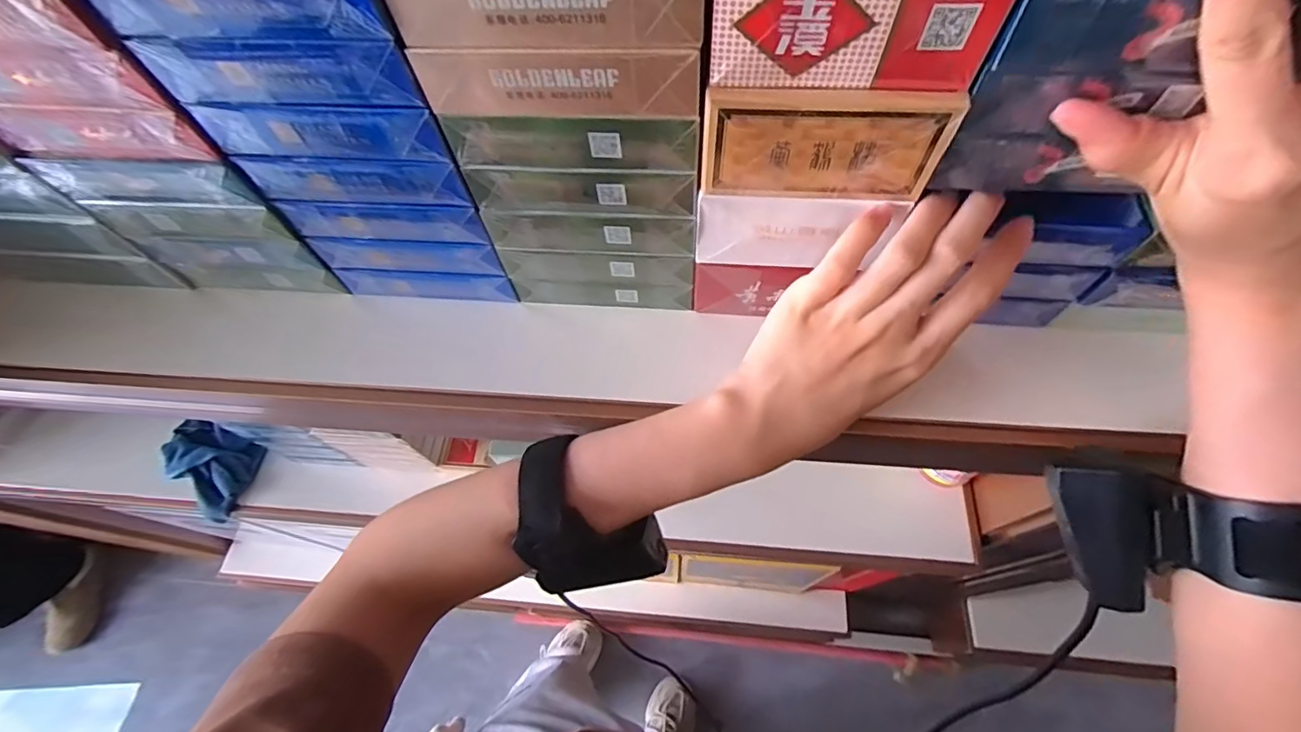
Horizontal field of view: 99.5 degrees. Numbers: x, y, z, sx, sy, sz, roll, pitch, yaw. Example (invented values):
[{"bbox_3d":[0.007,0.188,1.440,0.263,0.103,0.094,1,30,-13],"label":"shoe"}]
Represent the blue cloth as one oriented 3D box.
[{"bbox_3d":[-0.544,0.124,0.675,0.101,0.052,0.095,20,66,13],"label":"blue cloth"}]

